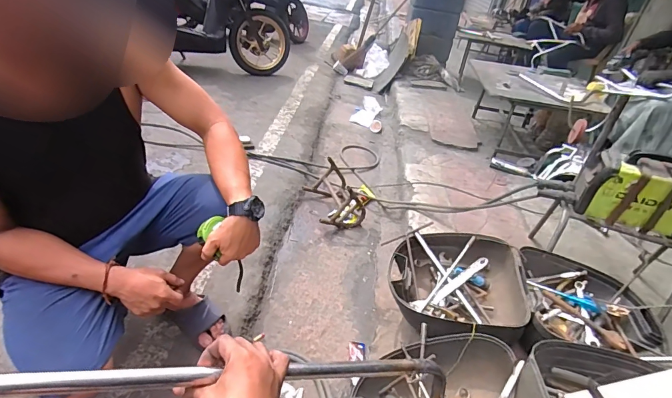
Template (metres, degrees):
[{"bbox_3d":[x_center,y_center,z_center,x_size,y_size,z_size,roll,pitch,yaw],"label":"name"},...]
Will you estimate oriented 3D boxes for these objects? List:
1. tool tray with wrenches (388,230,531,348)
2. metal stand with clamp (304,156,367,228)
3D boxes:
[{"bbox_3d":[0.351,0.262,1.172,0.366,0.172,0.436,15,33,7],"label":"tool tray with wrenches"},{"bbox_3d":[0.002,-0.036,1.753,0.215,0.211,0.294,-3,35,-20],"label":"metal stand with clamp"}]

